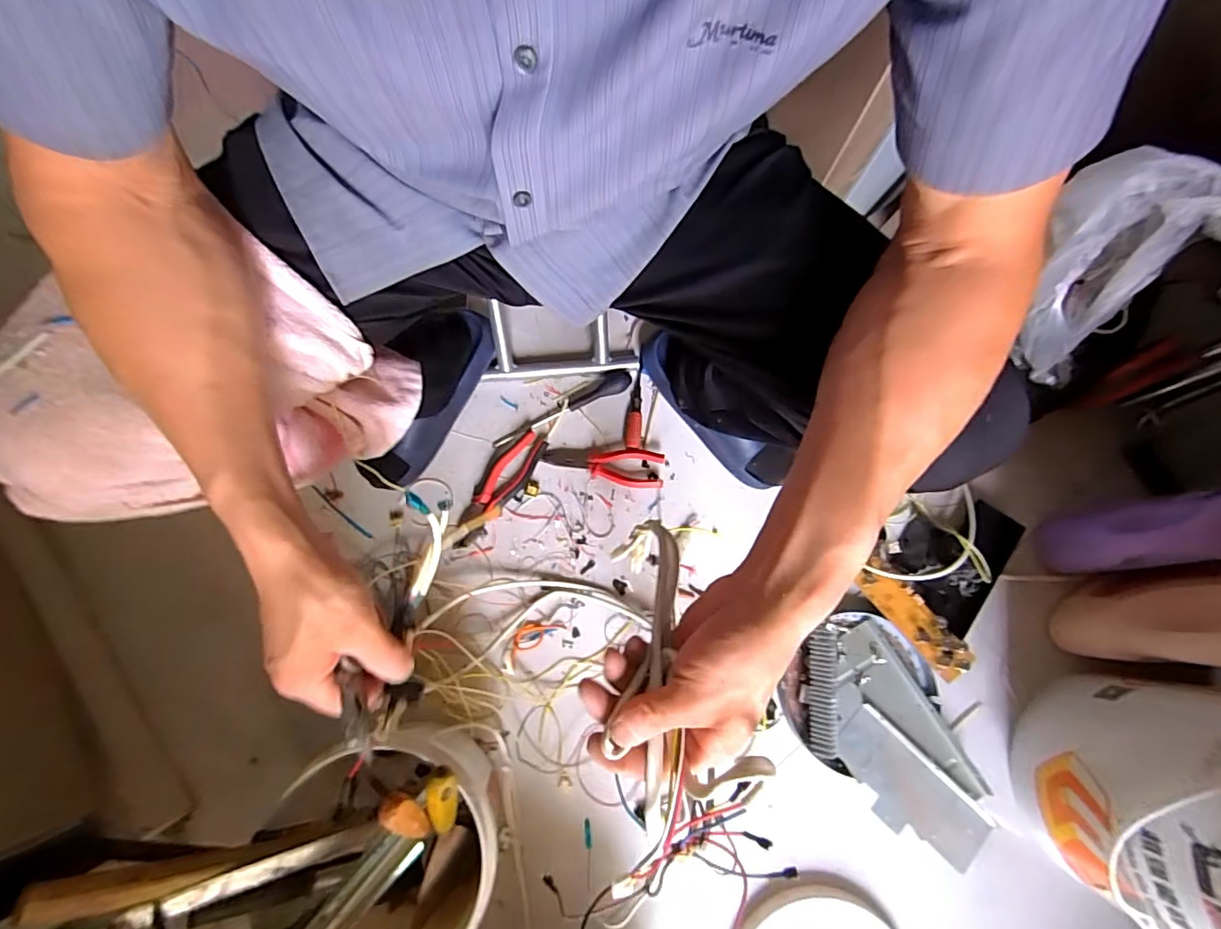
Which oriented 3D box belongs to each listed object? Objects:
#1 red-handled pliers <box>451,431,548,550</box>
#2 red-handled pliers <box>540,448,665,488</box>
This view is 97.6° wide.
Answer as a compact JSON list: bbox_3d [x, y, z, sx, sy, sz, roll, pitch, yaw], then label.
[{"bbox_3d":[-0.163,0.033,0.753,0.060,0.024,0.183,33,79,8],"label":"red-handled pliers"},{"bbox_3d":[-0.012,0.001,0.760,0.171,0.023,0.055,5,77,2],"label":"red-handled pliers"}]

